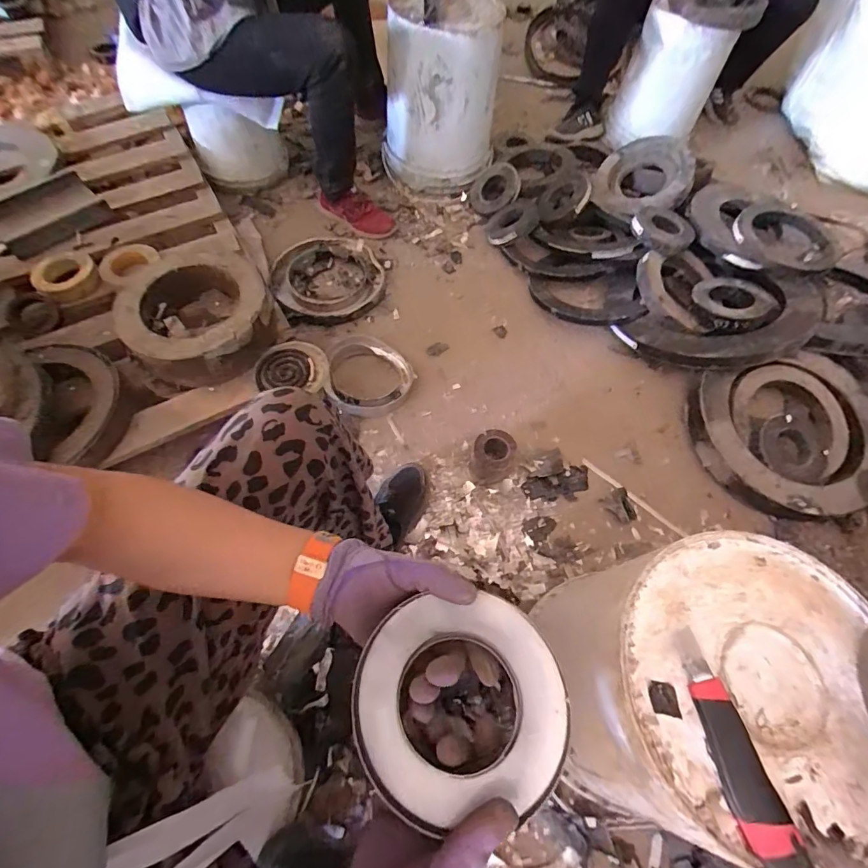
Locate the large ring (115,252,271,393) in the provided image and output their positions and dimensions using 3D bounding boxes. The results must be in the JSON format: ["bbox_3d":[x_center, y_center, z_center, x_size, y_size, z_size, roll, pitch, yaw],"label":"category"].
[{"bbox_3d":[-0.466,-0.233,0.882,0.280,0.110,0.278,-25,66,-16],"label":"large ring"}]

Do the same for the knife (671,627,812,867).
[{"bbox_3d":[0.262,0.271,0.393,0.046,0.024,0.180,-6,62,-7],"label":"knife"}]

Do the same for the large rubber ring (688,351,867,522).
[{"bbox_3d":[0.748,0.014,0.950,0.386,0.104,0.331,-11,63,-9],"label":"large rubber ring"}]

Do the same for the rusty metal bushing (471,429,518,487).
[{"bbox_3d":[0.121,0.050,0.914,0.090,0.071,0.097,20,62,7],"label":"rusty metal bushing"}]

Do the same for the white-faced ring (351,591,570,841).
[{"bbox_3d":[0.015,0.184,0.306,0.141,0.007,0.131,-12,68,5],"label":"white-faced ring"}]

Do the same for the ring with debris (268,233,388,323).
[{"bbox_3d":[-0.267,-0.394,1.139,0.273,0.051,0.265,2,62,-3],"label":"ring with debris"}]

